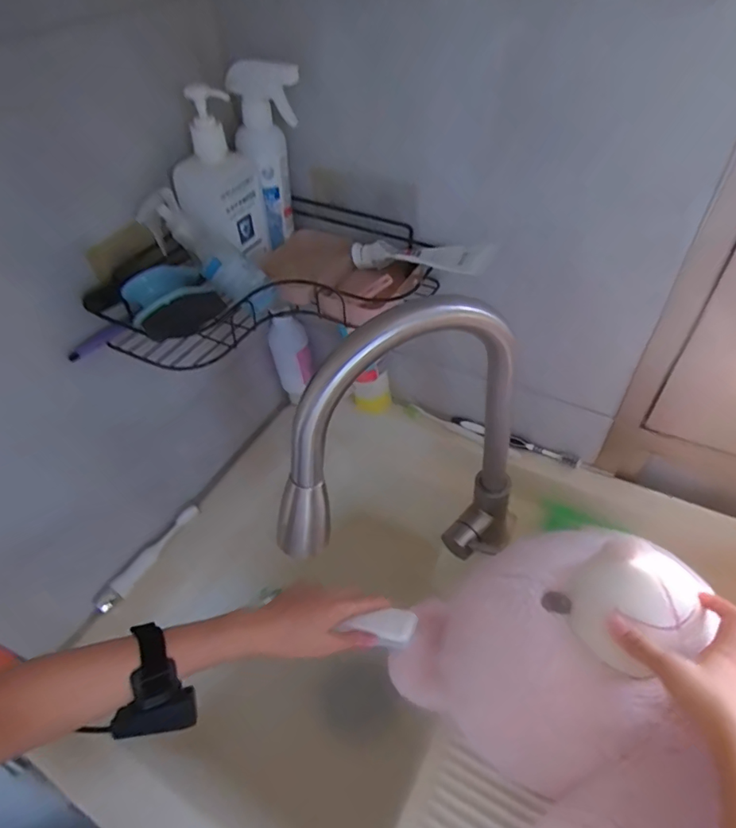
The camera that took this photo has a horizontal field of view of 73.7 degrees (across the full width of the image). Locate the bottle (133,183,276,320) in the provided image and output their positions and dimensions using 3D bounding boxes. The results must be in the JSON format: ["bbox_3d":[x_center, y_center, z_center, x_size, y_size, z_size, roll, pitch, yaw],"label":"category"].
[{"bbox_3d":[-0.169,-0.165,0.525,0.155,0.064,0.052,40,58,0],"label":"bottle"}]

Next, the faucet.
[{"bbox_3d":[0.048,0.066,0.483,0.274,0.375,0.062,-23,49,-15],"label":"faucet"}]

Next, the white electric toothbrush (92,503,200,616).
[{"bbox_3d":[-0.299,0.193,0.677,0.024,0.021,0.174,21,53,23],"label":"white electric toothbrush"}]

